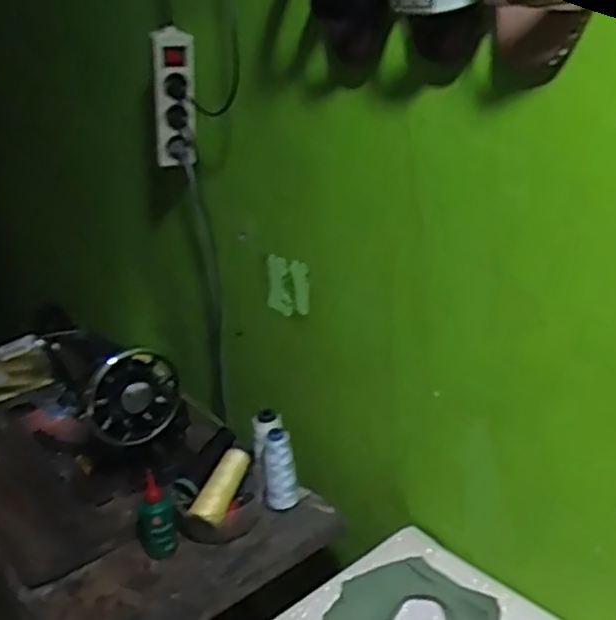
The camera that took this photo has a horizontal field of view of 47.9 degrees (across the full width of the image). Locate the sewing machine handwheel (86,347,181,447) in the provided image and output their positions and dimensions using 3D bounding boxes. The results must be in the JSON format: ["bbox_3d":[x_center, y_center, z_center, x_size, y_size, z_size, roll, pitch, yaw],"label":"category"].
[{"bbox_3d":[-0.237,0.120,0.953,0.129,0.135,0.024,-21,26,-36],"label":"sewing machine handwheel"}]

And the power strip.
[{"bbox_3d":[-0.182,-0.285,0.963,0.058,0.189,0.040,-18,46,-27],"label":"power strip"}]

